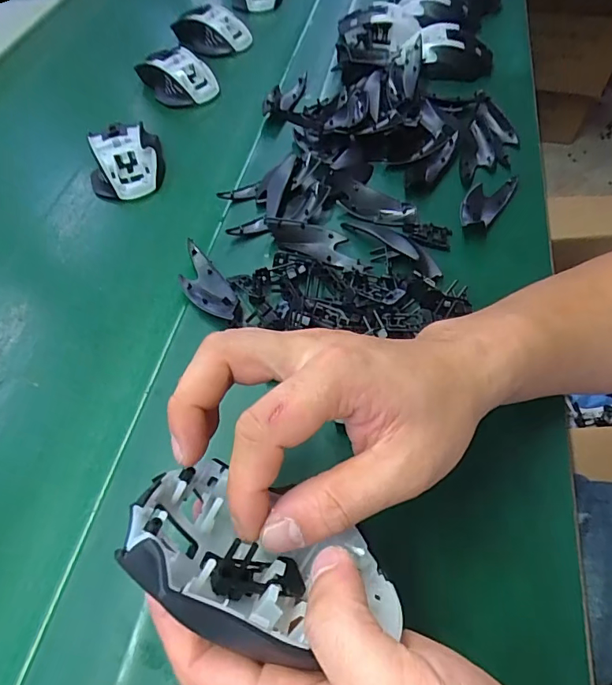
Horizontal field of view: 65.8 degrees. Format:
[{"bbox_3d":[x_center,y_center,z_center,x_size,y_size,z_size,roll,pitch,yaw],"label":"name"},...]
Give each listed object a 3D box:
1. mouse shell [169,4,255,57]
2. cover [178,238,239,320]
[{"bbox_3d":[-0.123,-0.408,0.617,0.100,0.042,0.052,22,59,15],"label":"mouse shell"},{"bbox_3d":[-0.084,-0.051,0.392,0.035,0.015,0.096,-26,60,-16],"label":"cover"}]

